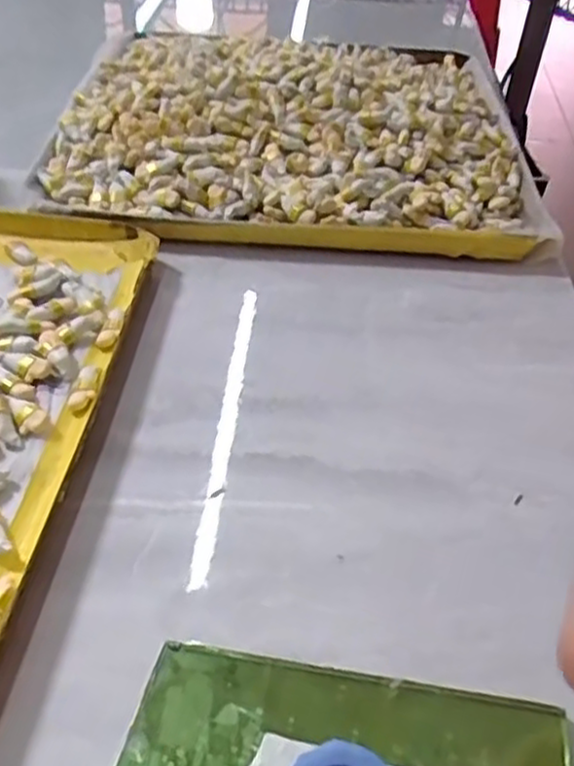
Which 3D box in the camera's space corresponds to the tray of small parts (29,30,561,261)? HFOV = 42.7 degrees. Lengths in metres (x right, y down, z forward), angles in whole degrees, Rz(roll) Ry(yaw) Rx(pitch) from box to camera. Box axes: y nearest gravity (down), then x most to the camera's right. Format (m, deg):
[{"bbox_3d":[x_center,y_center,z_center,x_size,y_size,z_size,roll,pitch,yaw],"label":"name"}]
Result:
[{"bbox_3d":[0.003,-0.145,0.394,0.234,0.034,0.221,3,43,-1],"label":"tray of small parts"}]

